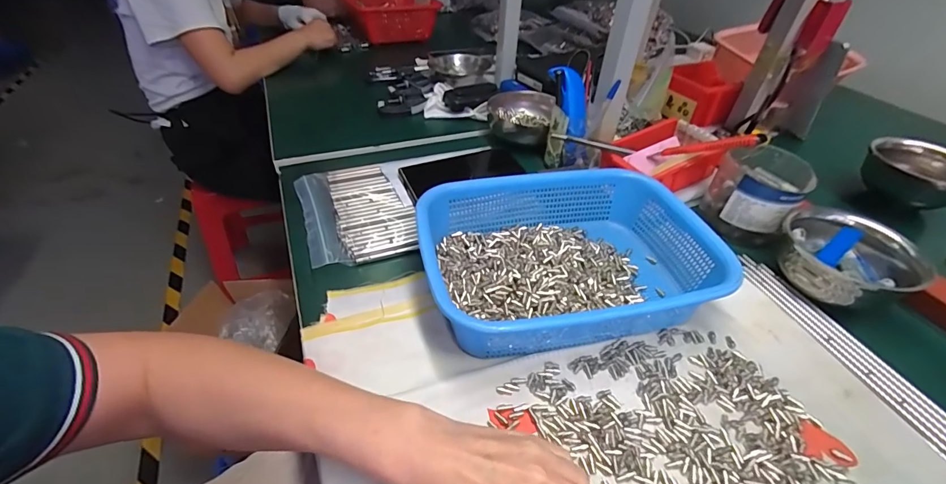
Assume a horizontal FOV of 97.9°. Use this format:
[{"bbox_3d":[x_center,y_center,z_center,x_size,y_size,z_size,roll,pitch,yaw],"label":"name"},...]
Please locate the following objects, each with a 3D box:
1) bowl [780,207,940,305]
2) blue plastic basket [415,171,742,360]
[{"bbox_3d":[0.401,0.015,0.447,0.116,0.069,0.096,33,50,29],"label":"bowl"},{"bbox_3d":[0.097,0.014,0.432,0.284,0.069,0.209,-7,43,-11],"label":"blue plastic basket"}]

